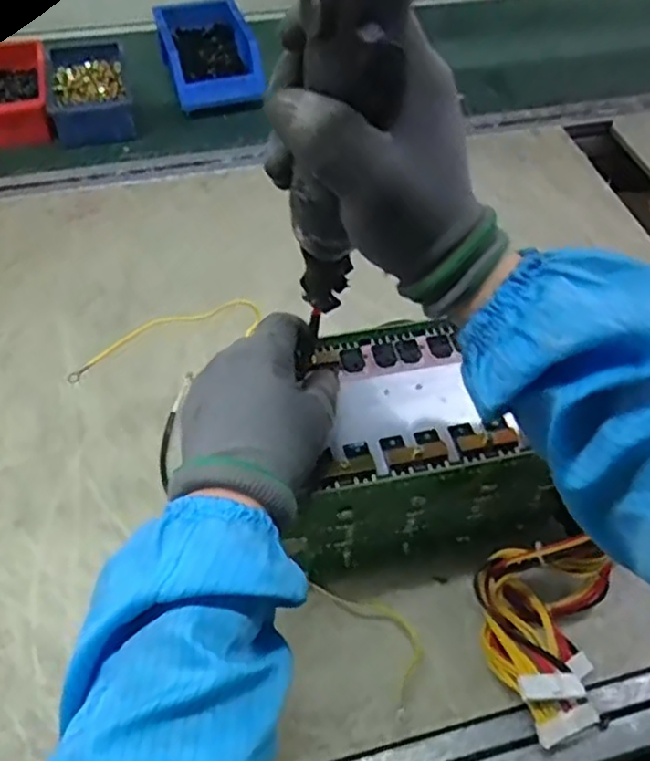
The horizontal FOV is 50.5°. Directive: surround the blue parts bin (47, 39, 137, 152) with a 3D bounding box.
[{"bbox_3d":[-0.281,-0.342,0.828,0.093,0.052,0.151,-11,54,-13],"label":"blue parts bin"}]

